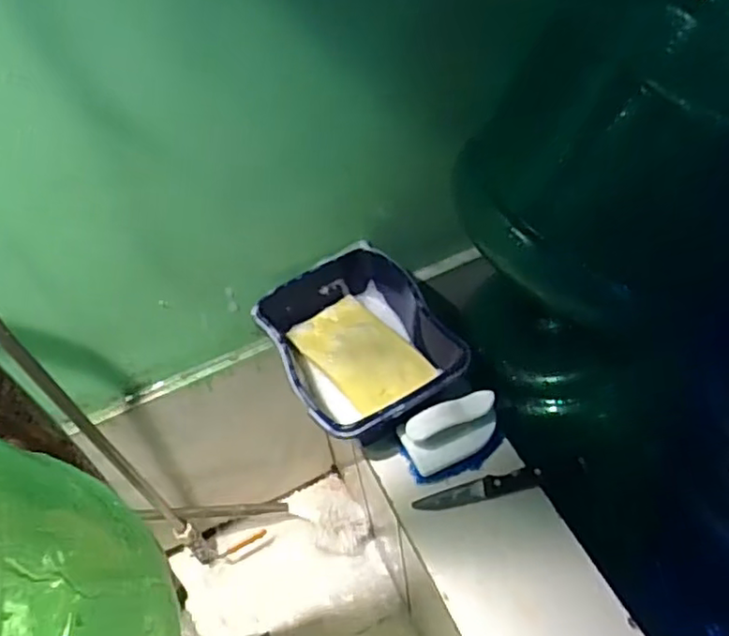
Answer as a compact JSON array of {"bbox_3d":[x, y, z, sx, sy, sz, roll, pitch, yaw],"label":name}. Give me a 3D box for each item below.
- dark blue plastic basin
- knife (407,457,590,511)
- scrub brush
[{"bbox_3d":[-0.005,0.030,0.673,0.168,0.072,0.209,-25,53,-13],"label":"dark blue plastic basin"},{"bbox_3d":[0.129,0.159,0.604,0.162,0.013,0.020,-12,51,-3],"label":"knife"},{"bbox_3d":[0.087,0.114,0.615,0.101,0.053,0.051,-18,52,-8],"label":"scrub brush"}]

